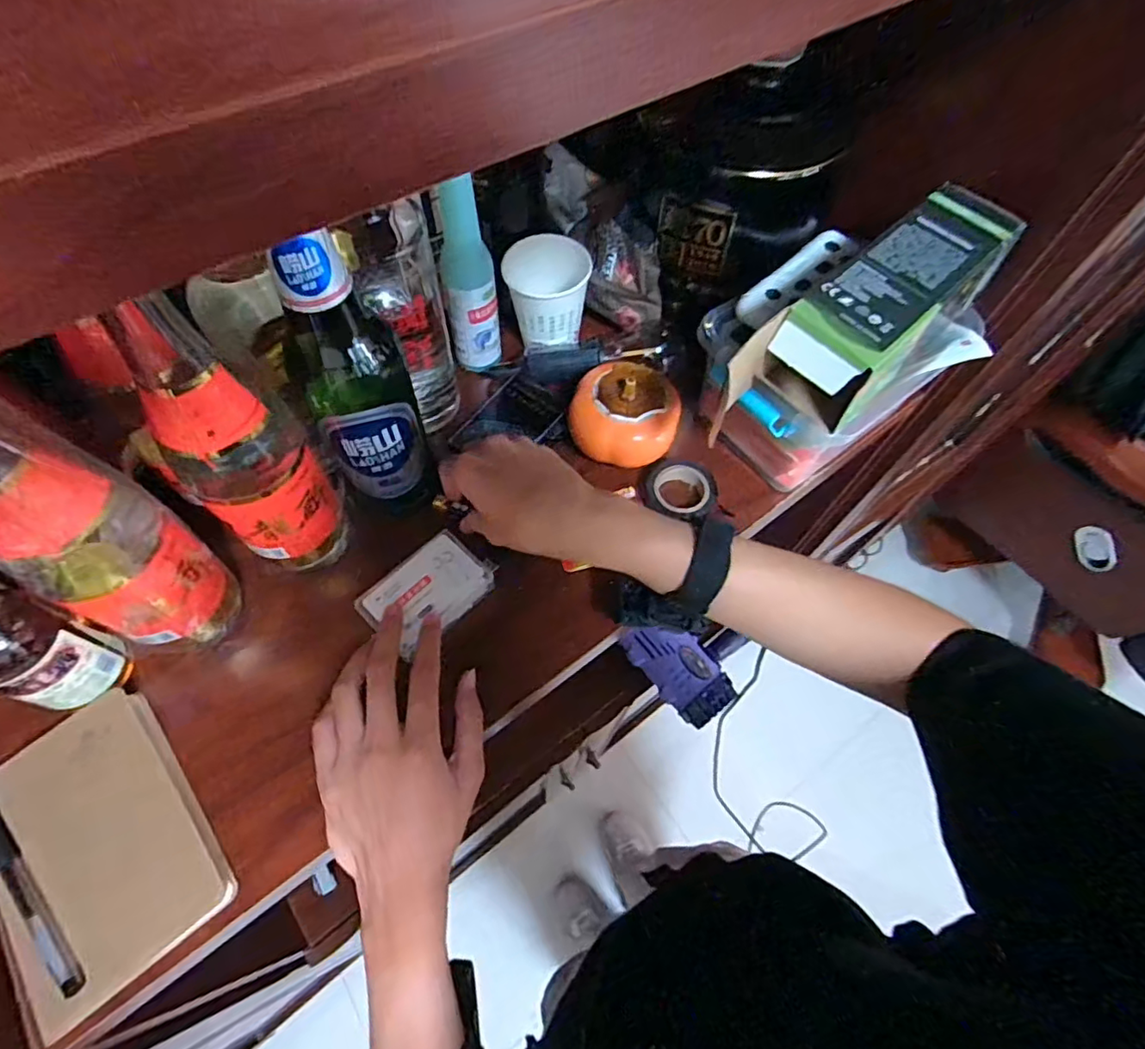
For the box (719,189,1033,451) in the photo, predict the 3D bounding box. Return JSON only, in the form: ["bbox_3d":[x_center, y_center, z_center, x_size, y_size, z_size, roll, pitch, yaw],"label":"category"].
[{"bbox_3d":[0.201,-0.141,0.390,0.212,0.080,0.074,-39,69,-21],"label":"box"}]

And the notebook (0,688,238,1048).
[{"bbox_3d":[-0.279,0.185,0.336,0.100,0.019,0.153,-34,67,-19],"label":"notebook"}]

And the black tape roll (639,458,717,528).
[{"bbox_3d":[0.087,-0.030,0.471,0.062,0.020,0.049,20,62,9],"label":"black tape roll"}]

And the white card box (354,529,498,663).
[{"bbox_3d":[-0.102,0.047,0.412,0.056,0.022,0.089,37,66,17],"label":"white card box"}]

